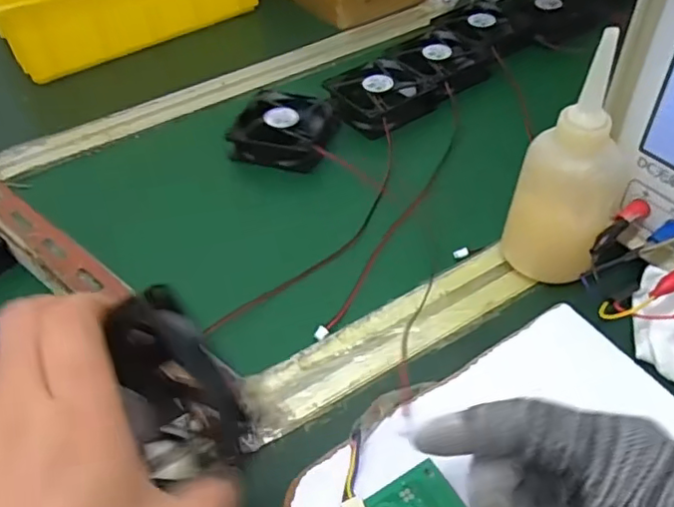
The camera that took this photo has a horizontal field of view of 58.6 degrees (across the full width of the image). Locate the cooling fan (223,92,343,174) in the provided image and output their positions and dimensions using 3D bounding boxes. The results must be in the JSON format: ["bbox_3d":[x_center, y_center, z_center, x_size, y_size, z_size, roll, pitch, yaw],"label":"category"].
[{"bbox_3d":[-0.045,-0.114,0.539,0.086,0.022,0.076,7,43,15],"label":"cooling fan"}]

